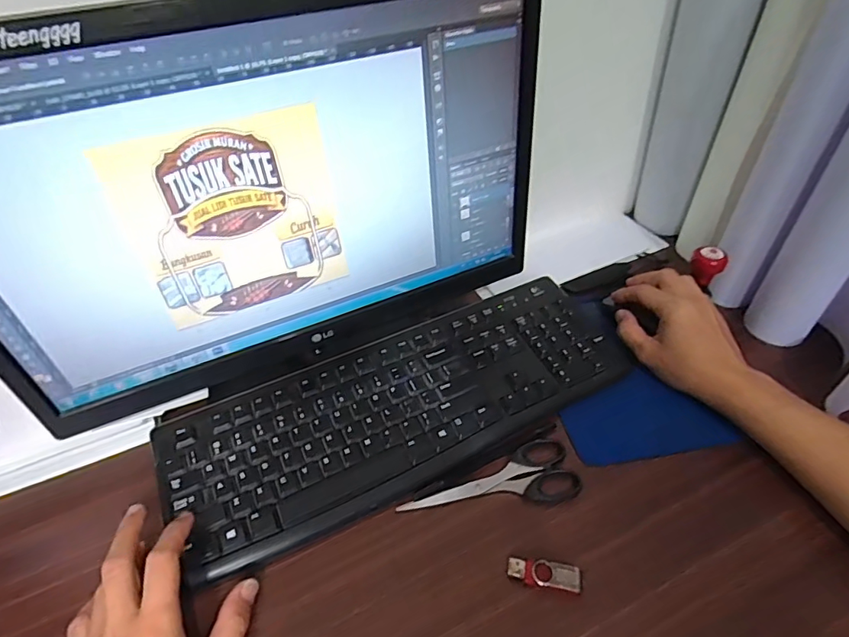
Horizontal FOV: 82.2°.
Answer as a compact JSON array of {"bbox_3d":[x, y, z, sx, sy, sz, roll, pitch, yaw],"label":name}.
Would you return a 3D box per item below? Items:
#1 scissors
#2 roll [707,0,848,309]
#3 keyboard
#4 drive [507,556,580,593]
[{"bbox_3d":[0.056,0.142,0.414,0.147,0.009,0.055,-10,44,-9],"label":"scissors"},{"bbox_3d":[0.340,-0.153,0.446,0.053,0.348,0.056,25,50,25],"label":"roll"},{"bbox_3d":[-0.015,0.078,0.466,0.428,0.028,0.152,-21,47,-18],"label":"keyboard"},{"bbox_3d":[0.088,0.187,0.358,0.051,0.004,0.018,6,44,8],"label":"drive"}]

